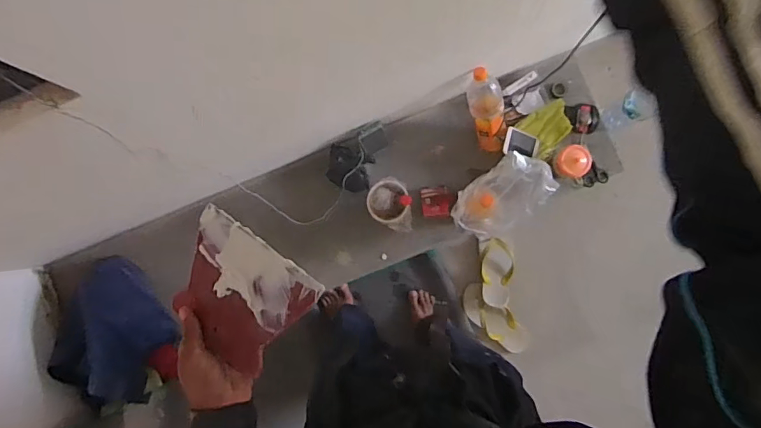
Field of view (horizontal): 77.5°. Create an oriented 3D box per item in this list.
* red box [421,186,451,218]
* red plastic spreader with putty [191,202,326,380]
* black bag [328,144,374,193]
[{"bbox_3d":[0.153,-0.031,1.302,0.076,0.034,0.082,-5,89,8],"label":"red box"},{"bbox_3d":[-0.151,0.078,0.490,0.162,0.010,0.119,35,95,22],"label":"red plastic spreader with putty"},{"bbox_3d":[-0.086,-0.120,1.265,0.129,0.057,0.102,17,92,8],"label":"black bag"}]

